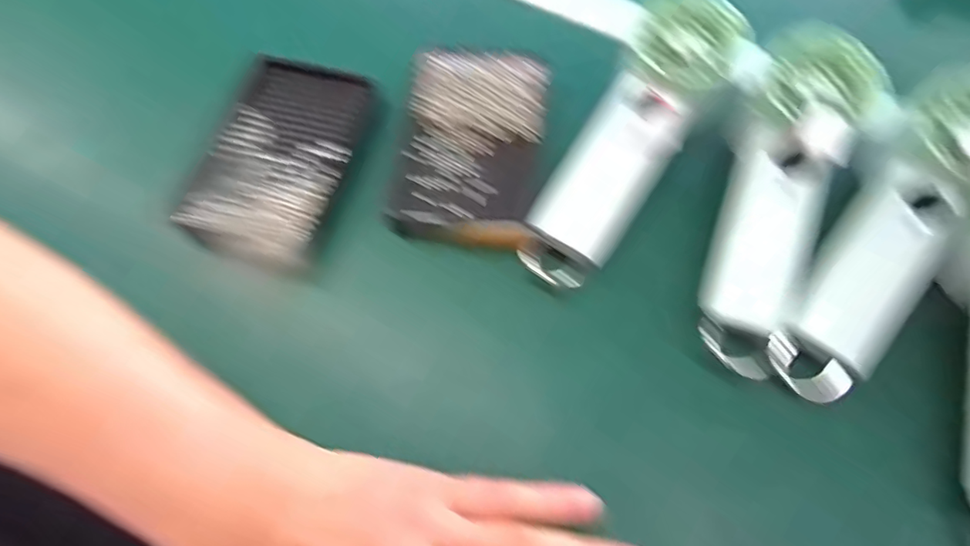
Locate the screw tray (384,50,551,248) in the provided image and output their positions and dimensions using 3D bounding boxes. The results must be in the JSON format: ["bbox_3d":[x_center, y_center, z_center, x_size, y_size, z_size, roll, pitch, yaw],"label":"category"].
[{"bbox_3d":[-0.009,-0.084,0.334,0.087,0.015,0.142,7,68,4],"label":"screw tray"}]

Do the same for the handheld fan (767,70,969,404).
[{"bbox_3d":[0.227,-0.021,0.274,0.058,0.040,0.202,34,88,14],"label":"handheld fan"}]

